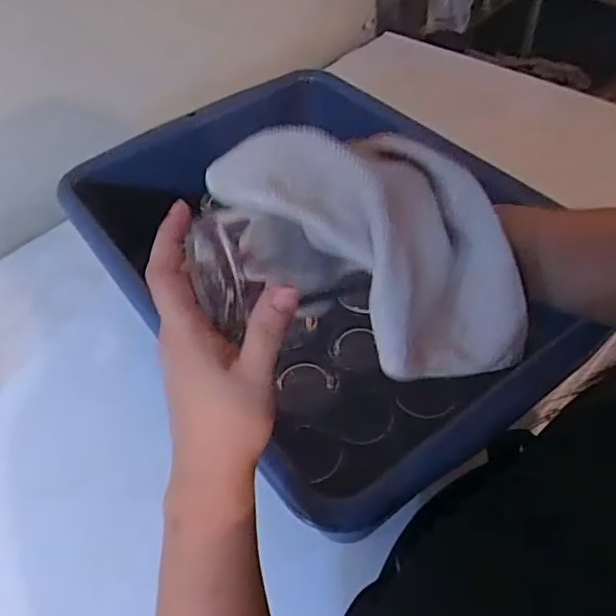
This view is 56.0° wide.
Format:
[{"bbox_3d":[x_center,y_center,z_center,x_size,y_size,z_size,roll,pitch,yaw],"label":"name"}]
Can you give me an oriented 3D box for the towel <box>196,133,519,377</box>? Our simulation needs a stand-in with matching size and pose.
[{"bbox_3d":[0.039,-0.031,0.328,0.165,0.127,0.091,24,56,22],"label":"towel"}]

